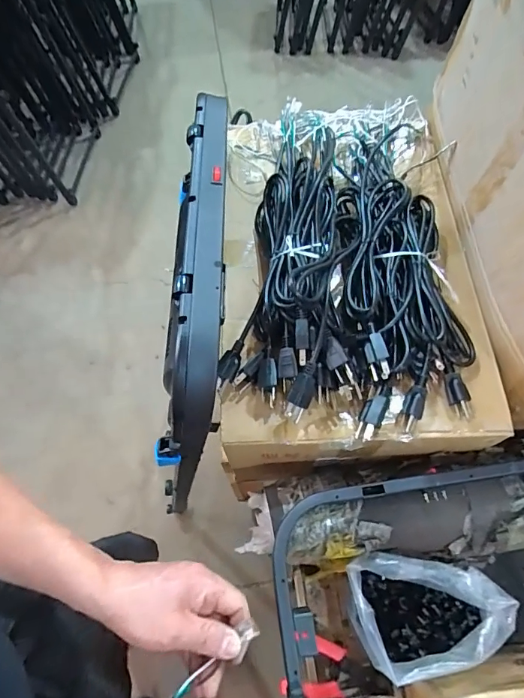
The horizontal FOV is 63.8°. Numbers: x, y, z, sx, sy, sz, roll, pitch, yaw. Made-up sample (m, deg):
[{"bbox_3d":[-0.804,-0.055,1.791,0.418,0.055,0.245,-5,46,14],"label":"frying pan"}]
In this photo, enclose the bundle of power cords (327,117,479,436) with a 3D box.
[{"bbox_3d":[0.181,-0.115,0.556,0.180,0.056,0.455,7,64,4],"label":"bundle of power cords"}]

